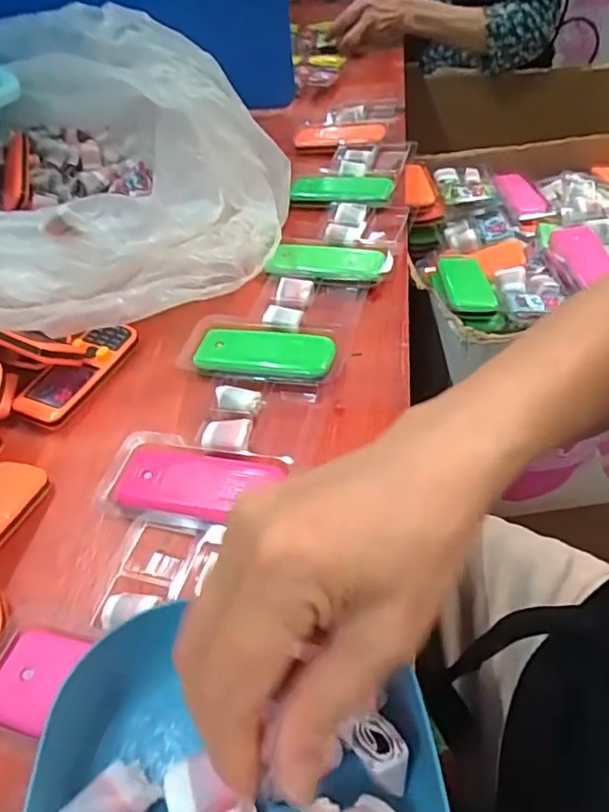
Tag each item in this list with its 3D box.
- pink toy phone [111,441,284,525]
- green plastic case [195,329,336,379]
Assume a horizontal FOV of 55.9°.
[{"bbox_3d":[-0.066,0.050,0.354,0.098,0.017,0.045,7,47,13],"label":"pink toy phone"},{"bbox_3d":[-0.031,-0.037,0.431,0.100,0.015,0.047,8,47,13],"label":"green plastic case"}]

